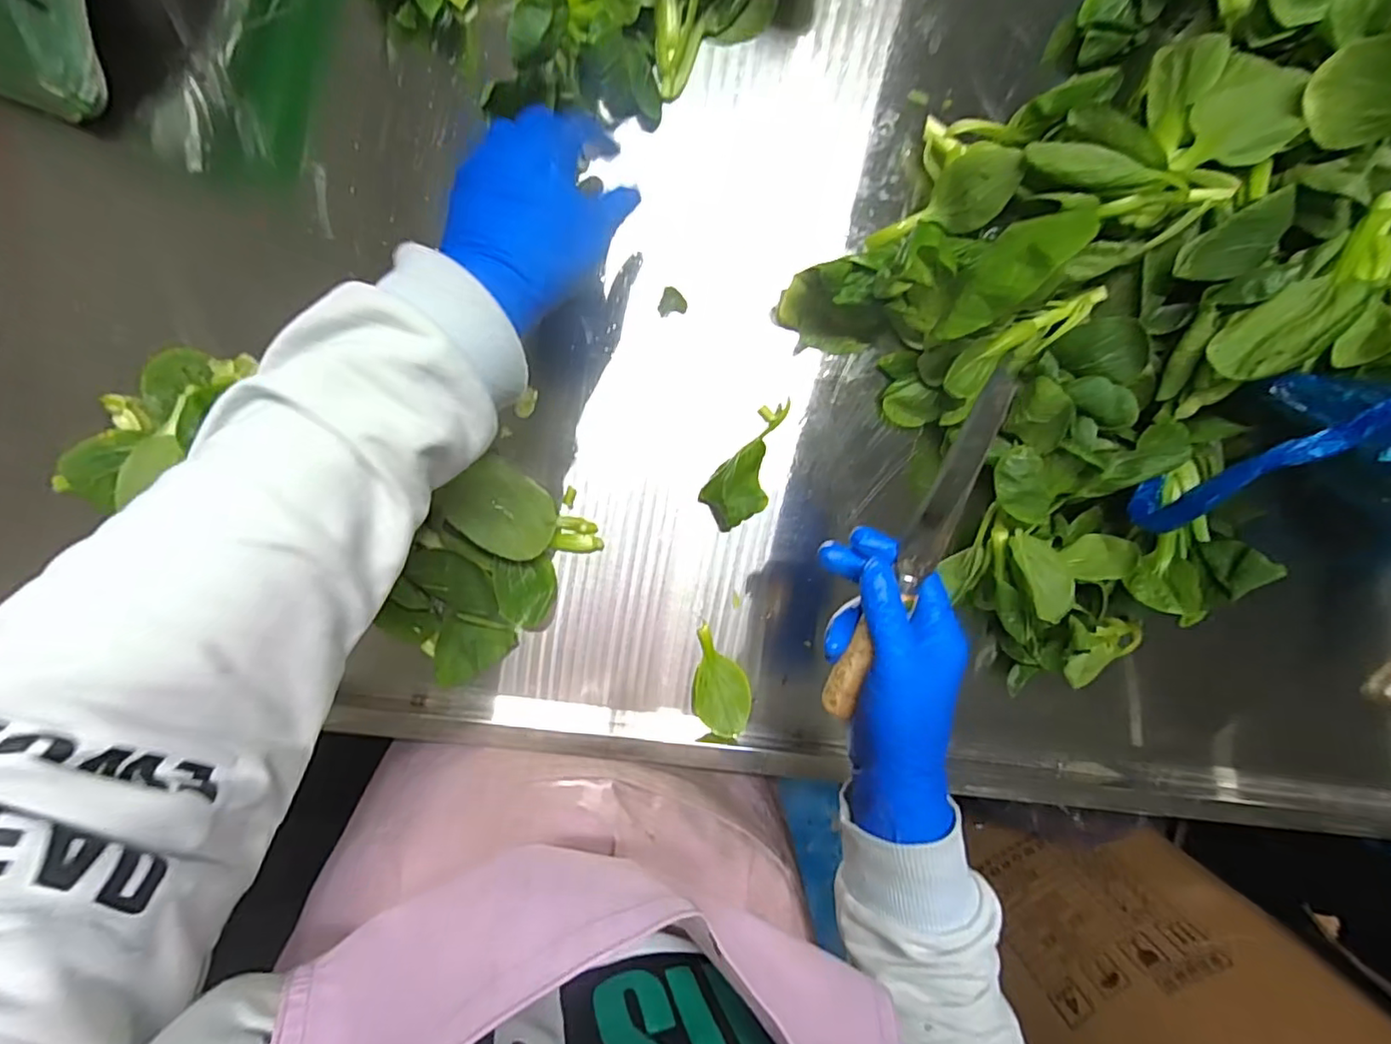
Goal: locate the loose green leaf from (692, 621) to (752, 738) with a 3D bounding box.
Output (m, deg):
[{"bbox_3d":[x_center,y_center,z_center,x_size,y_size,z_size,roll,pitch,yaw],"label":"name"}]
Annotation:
[{"bbox_3d":[0.021,0.118,0.448,0.043,0.015,0.078,4,98,-5],"label":"loose green leaf"}]

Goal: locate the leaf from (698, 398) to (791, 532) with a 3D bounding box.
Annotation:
[{"bbox_3d":[0.041,-0.037,0.417,0.041,0.023,0.092,36,94,-9],"label":"leaf"}]

